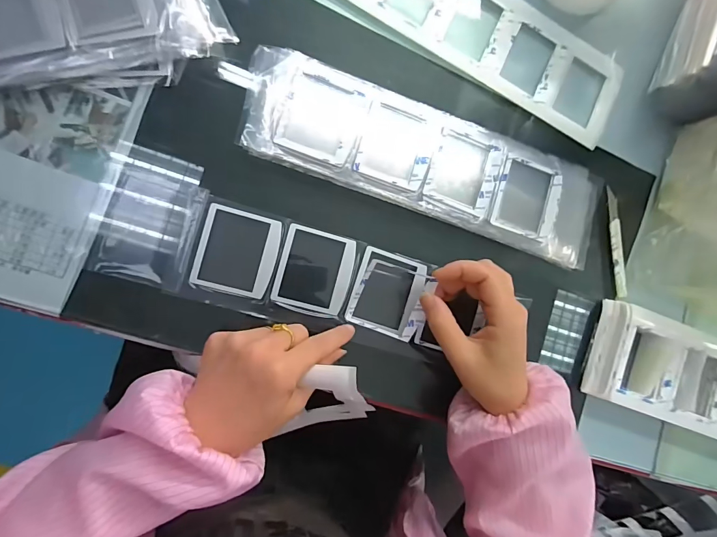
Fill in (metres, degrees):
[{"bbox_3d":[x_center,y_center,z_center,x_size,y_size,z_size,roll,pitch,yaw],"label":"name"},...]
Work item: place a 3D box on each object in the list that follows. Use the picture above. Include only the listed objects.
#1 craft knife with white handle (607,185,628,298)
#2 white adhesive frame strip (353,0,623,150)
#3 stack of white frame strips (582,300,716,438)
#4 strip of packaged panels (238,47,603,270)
[{"bbox_3d":[0.253,-0.025,0.374,0.009,0.008,0.106,-6,89,-10],"label":"craft knife with white handle"},{"bbox_3d":[0.109,-0.226,0.352,0.310,0.006,0.091,26,86,-9],"label":"white adhesive frame strip"},{"bbox_3d":[0.379,0.127,0.379,0.324,0.027,0.092,20,85,-8],"label":"stack of white frame strips"},{"bbox_3d":[0.068,-0.091,0.336,0.331,0.018,0.088,16,85,-9],"label":"strip of packaged panels"}]

